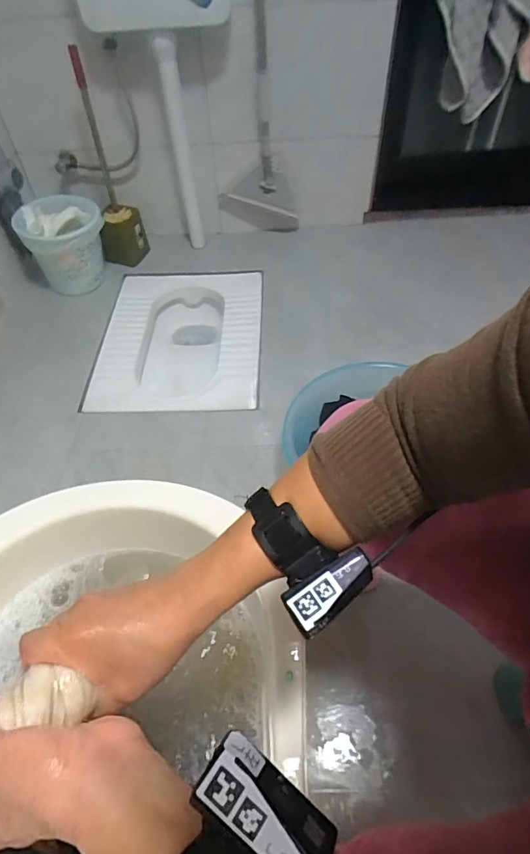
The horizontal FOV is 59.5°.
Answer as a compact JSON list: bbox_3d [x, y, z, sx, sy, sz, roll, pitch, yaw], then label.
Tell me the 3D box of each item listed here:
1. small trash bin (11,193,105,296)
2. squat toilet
[{"bbox_3d":[-0.563,-0.513,1.325,0.223,0.189,0.172,-13,53,-7],"label":"small trash bin"},{"bbox_3d":[-0.225,-0.202,1.360,0.428,0.208,0.571,0,52,2],"label":"squat toilet"}]

